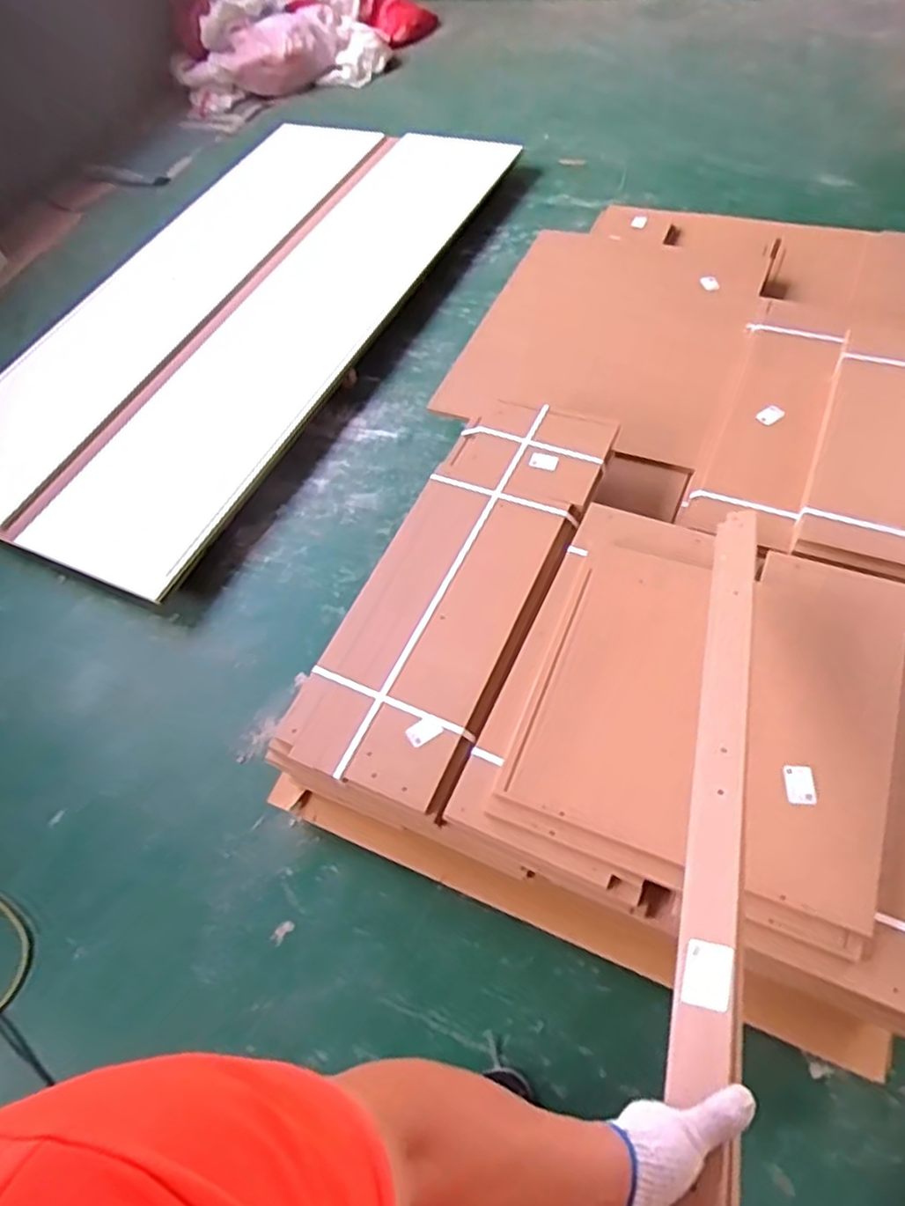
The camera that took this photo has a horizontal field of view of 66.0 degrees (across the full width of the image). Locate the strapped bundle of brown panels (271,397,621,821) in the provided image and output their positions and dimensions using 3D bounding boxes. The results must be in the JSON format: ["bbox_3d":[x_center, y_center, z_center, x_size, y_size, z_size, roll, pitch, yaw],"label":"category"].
[{"bbox_3d":[0.027,-0.074,1.500,0.356,0.062,1.001,20,60,17],"label":"strapped bundle of brown panels"}]

